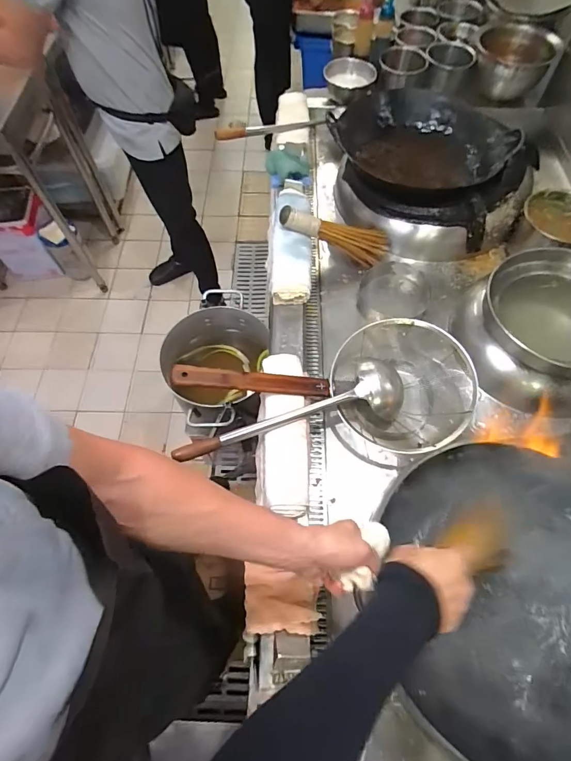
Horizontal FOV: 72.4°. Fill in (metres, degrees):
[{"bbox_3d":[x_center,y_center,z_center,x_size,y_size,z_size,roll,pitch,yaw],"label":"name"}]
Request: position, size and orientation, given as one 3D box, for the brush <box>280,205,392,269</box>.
[{"bbox_3d":[0.128,-0.378,1.009,0.295,0.091,0.078,15,63,-11],"label":"brush"}]

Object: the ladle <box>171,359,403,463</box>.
[{"bbox_3d":[0.031,0.052,0.792,0.447,0.076,0.127,-14,63,-6],"label":"ladle"}]

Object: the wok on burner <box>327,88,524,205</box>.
[{"bbox_3d":[0.382,-0.651,1.111,0.410,0.144,0.466,-21,64,-9],"label":"wok on burner"}]

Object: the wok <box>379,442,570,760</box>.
[{"bbox_3d":[0.369,0.319,0.580,0.410,0.109,0.419,7,63,5],"label":"wok"}]

